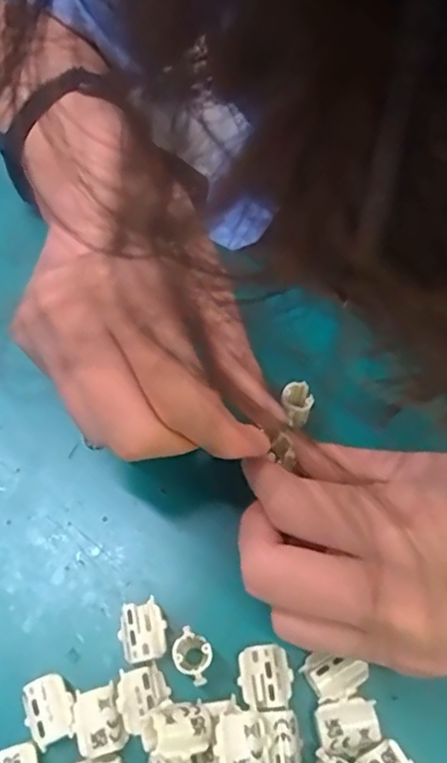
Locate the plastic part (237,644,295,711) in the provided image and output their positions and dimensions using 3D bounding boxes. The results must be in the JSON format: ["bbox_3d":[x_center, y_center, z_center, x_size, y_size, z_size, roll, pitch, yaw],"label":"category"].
[{"bbox_3d":[0.016,0.112,0.231,0.020,0.010,0.022,-6,64,-3],"label":"plastic part"}]

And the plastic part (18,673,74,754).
[{"bbox_3d":[-0.064,0.122,0.228,0.017,0.014,0.022,-30,67,-14],"label":"plastic part"}]

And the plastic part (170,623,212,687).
[{"bbox_3d":[-0.011,0.104,0.231,0.017,0.018,0.014,32,68,15],"label":"plastic part"}]

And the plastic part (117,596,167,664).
[{"bbox_3d":[-0.032,0.098,0.240,0.017,0.013,0.021,-10,64,-5],"label":"plastic part"}]

